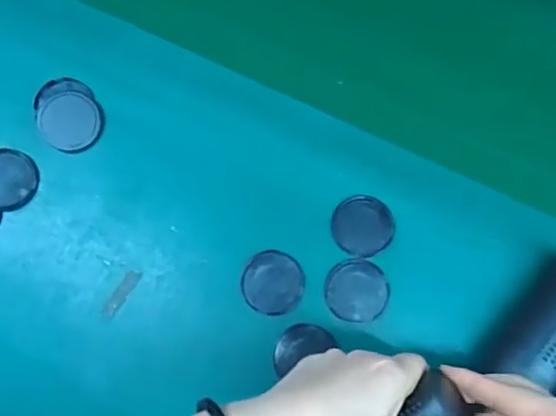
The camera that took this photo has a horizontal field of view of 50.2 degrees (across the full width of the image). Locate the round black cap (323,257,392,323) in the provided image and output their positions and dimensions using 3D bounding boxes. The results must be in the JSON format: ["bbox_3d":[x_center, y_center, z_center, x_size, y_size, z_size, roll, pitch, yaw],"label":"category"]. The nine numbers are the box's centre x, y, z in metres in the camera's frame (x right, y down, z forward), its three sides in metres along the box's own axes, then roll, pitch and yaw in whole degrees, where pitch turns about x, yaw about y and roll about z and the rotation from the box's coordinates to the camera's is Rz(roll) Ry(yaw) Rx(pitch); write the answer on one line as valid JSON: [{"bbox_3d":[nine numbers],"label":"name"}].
[{"bbox_3d":[0.064,0.065,0.474,0.050,0.004,0.049,0,79,1],"label":"round black cap"}]

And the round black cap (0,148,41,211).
[{"bbox_3d":[-0.227,-0.025,0.495,0.052,0.007,0.049,0,79,1],"label":"round black cap"}]

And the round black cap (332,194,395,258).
[{"bbox_3d":[0.069,0.015,0.485,0.049,0.011,0.048,0,79,1],"label":"round black cap"}]

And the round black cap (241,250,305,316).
[{"bbox_3d":[-0.004,0.060,0.477,0.049,0.004,0.049,0,79,1],"label":"round black cap"}]

